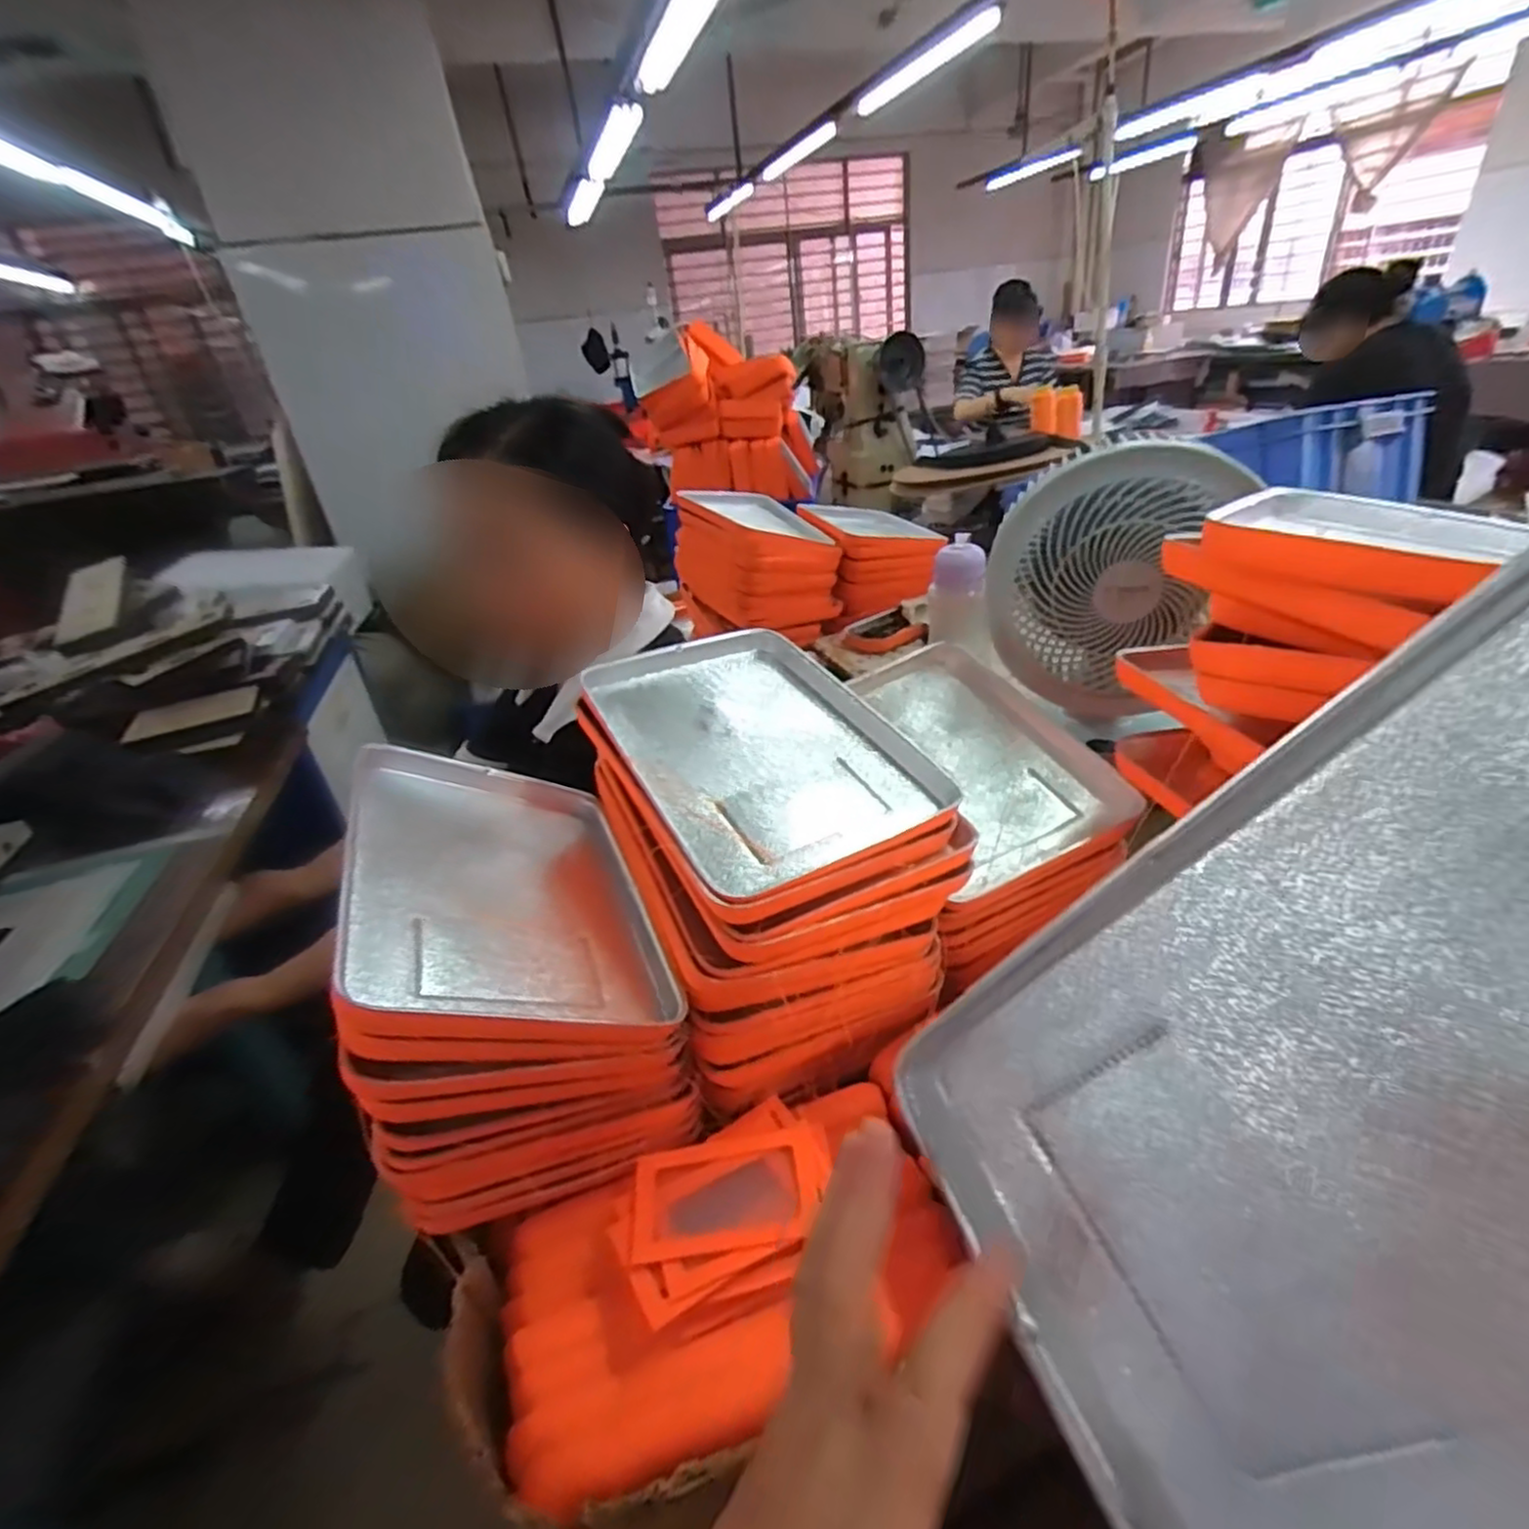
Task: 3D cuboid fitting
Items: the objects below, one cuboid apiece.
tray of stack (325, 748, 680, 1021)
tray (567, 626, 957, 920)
[{"bbox_3d":[-0.170,0.074,0.469,0.177,0.033,0.257,15,20,-33],"label":"tray of stack"},{"bbox_3d":[-0.007,-0.017,0.525,0.193,0.029,0.269,-14,43,-26],"label":"tray"}]

